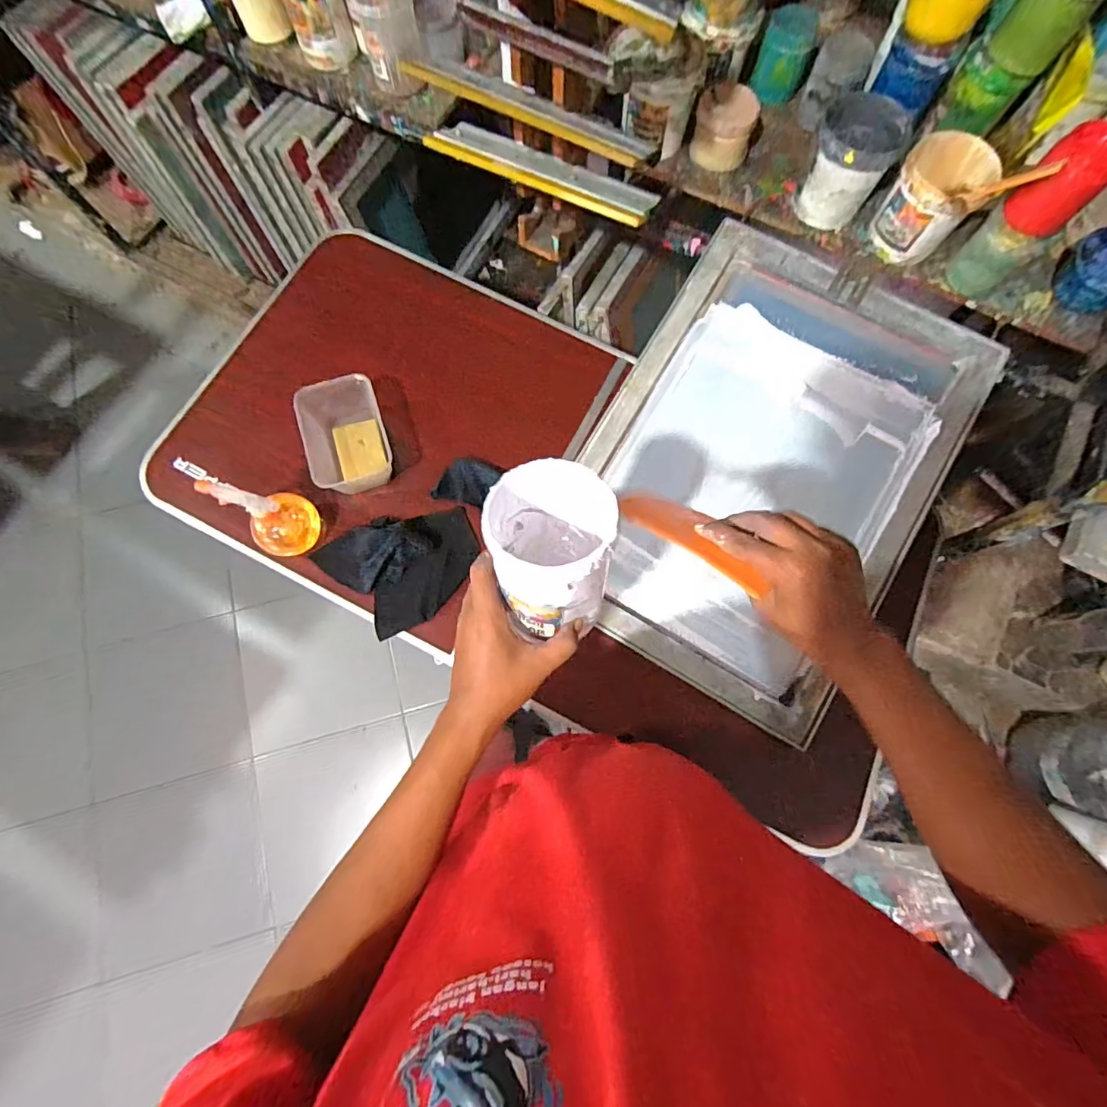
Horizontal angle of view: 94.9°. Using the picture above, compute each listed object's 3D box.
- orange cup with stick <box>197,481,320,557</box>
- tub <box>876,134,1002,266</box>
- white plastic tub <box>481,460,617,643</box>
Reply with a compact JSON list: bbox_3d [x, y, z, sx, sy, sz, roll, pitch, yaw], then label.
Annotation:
[{"bbox_3d":[-0.400,-0.058,0.707,0.089,0.147,0.091,32,77,7],"label":"orange cup with stick"},{"bbox_3d":[0.572,-0.531,0.755,0.139,0.152,0.134,12,76,2],"label":"tub"},{"bbox_3d":[-0.003,-0.001,0.413,0.093,0.130,0.105,-13,62,-6],"label":"white plastic tub"}]

